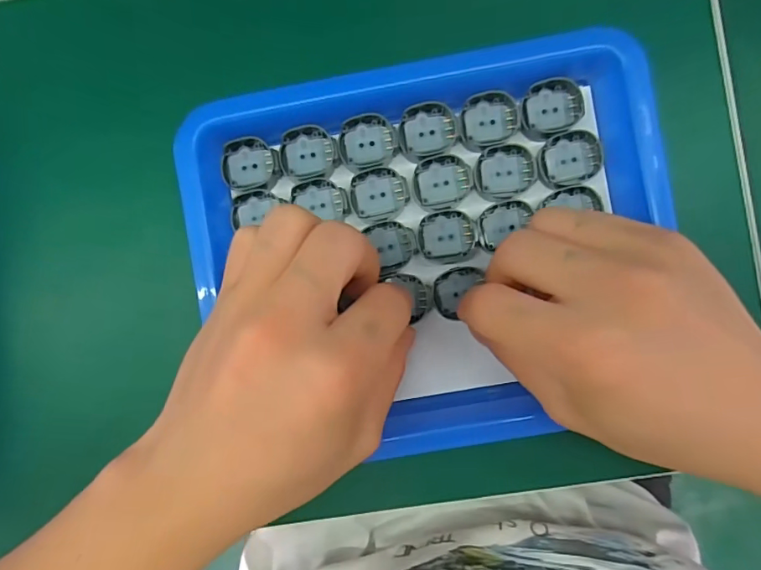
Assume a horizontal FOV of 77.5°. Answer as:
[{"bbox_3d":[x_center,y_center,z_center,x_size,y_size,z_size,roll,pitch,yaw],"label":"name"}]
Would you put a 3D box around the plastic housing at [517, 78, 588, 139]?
[{"bbox_3d":[0.081,-0.085,0.226,0.030,0.005,0.024,-18,89,3],"label":"plastic housing"}]

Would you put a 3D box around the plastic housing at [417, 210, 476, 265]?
[{"bbox_3d":[0.032,-0.023,0.230,0.028,0.004,0.024,-3,89,3],"label":"plastic housing"}]

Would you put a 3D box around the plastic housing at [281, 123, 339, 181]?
[{"bbox_3d":[-0.035,-0.065,0.233,0.027,0.007,0.027,0,92,1],"label":"plastic housing"}]

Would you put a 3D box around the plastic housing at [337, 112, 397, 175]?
[{"bbox_3d":[-0.006,-0.069,0.231,0.027,0.004,0.027,0,90,3],"label":"plastic housing"}]

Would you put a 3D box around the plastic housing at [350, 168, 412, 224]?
[{"bbox_3d":[-0.001,-0.044,0.233,0.028,0.005,0.025,-12,89,3],"label":"plastic housing"}]

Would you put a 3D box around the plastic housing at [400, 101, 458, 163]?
[{"bbox_3d":[0.023,-0.075,0.229,0.028,0.004,0.025,-17,89,3],"label":"plastic housing"}]

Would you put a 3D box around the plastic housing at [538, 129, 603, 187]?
[{"bbox_3d":[0.091,-0.061,0.226,0.029,0.004,0.025,-8,89,3],"label":"plastic housing"}]

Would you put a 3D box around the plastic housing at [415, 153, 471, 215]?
[{"bbox_3d":[0.030,-0.049,0.229,0.028,0.004,0.027,-9,89,3],"label":"plastic housing"}]

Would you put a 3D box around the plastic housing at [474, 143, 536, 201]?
[{"bbox_3d":[0.060,-0.054,0.227,0.028,0.004,0.026,-7,89,3],"label":"plastic housing"}]

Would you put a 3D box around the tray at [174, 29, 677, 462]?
[{"bbox_3d":[0.023,-0.014,0.227,0.215,0.028,0.184,-9,89,3],"label":"tray"}]

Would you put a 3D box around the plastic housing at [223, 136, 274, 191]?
[{"bbox_3d":[-0.065,-0.060,0.234,0.023,0.006,0.025,-1,89,3],"label":"plastic housing"}]

